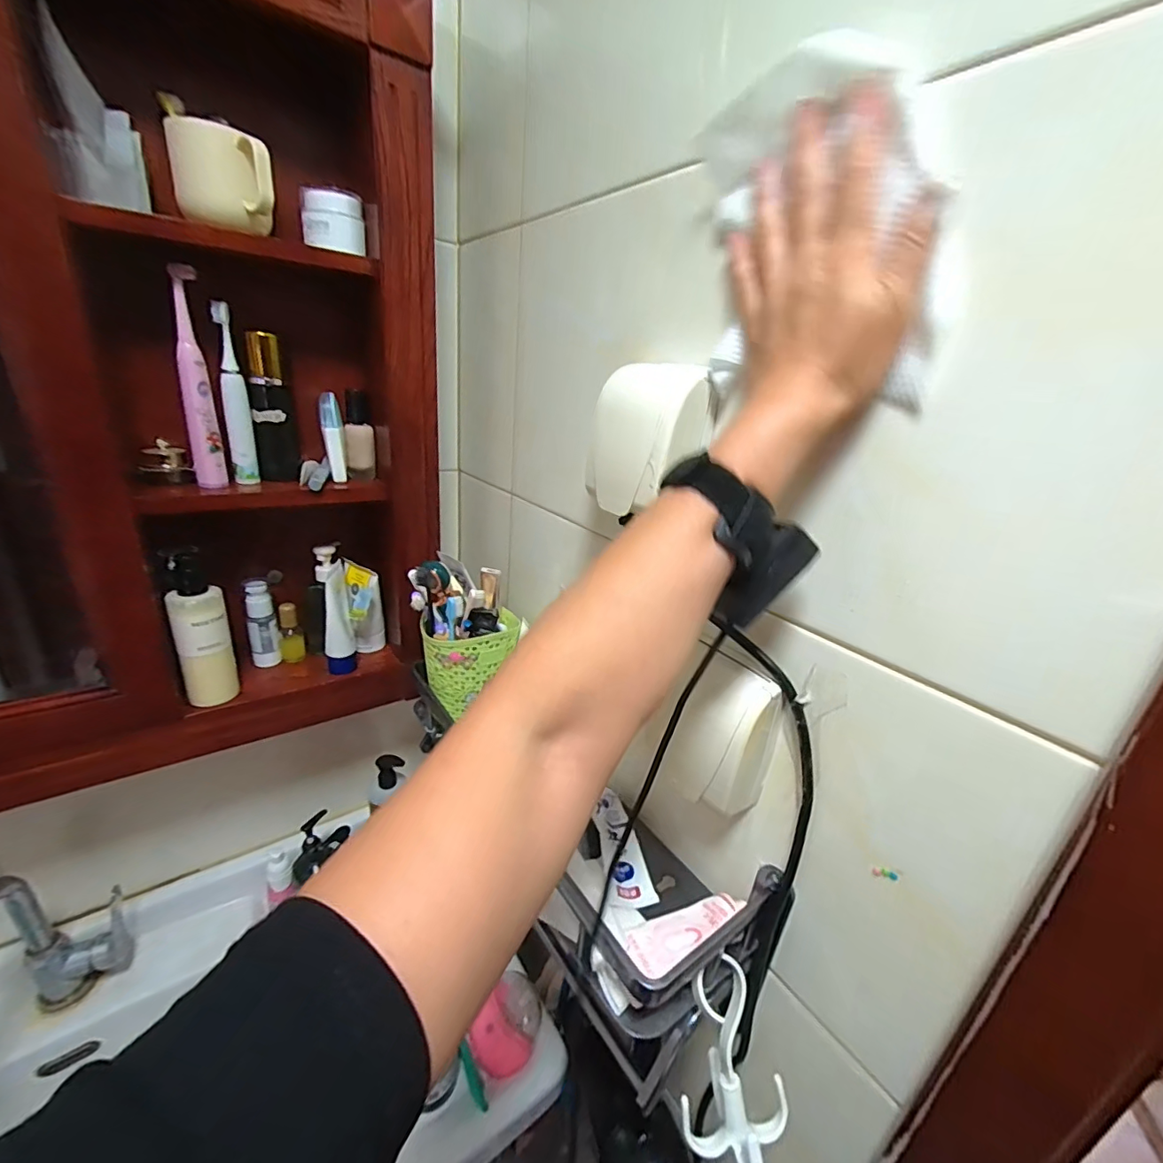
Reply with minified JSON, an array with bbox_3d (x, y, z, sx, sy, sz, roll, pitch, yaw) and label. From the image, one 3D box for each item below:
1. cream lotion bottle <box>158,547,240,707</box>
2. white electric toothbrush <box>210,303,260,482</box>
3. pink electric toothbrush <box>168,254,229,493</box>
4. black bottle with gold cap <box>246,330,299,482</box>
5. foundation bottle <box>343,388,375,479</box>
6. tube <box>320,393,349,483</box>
[{"bbox_3d":[-0.436,0.056,0.583,0.051,0.177,0.052,-10,27,-34],"label":"cream lotion bottle"},{"bbox_3d":[-0.376,-0.199,0.551,0.022,0.182,0.028,-7,25,-29],"label":"white electric toothbrush"},{"bbox_3d":[-0.397,-0.204,0.521,0.029,0.210,0.026,-10,27,-34],"label":"pink electric toothbrush"},{"bbox_3d":[-0.359,-0.199,0.593,0.042,0.155,0.042,-5,24,-24],"label":"black bottle with gold cap"},{"bbox_3d":[-0.278,-0.185,0.638,0.033,0.100,0.040,-3,23,-20],"label":"foundation bottle"},{"bbox_3d":[-0.298,-0.171,0.609,0.021,0.100,0.027,-1,23,-15],"label":"tube"}]

